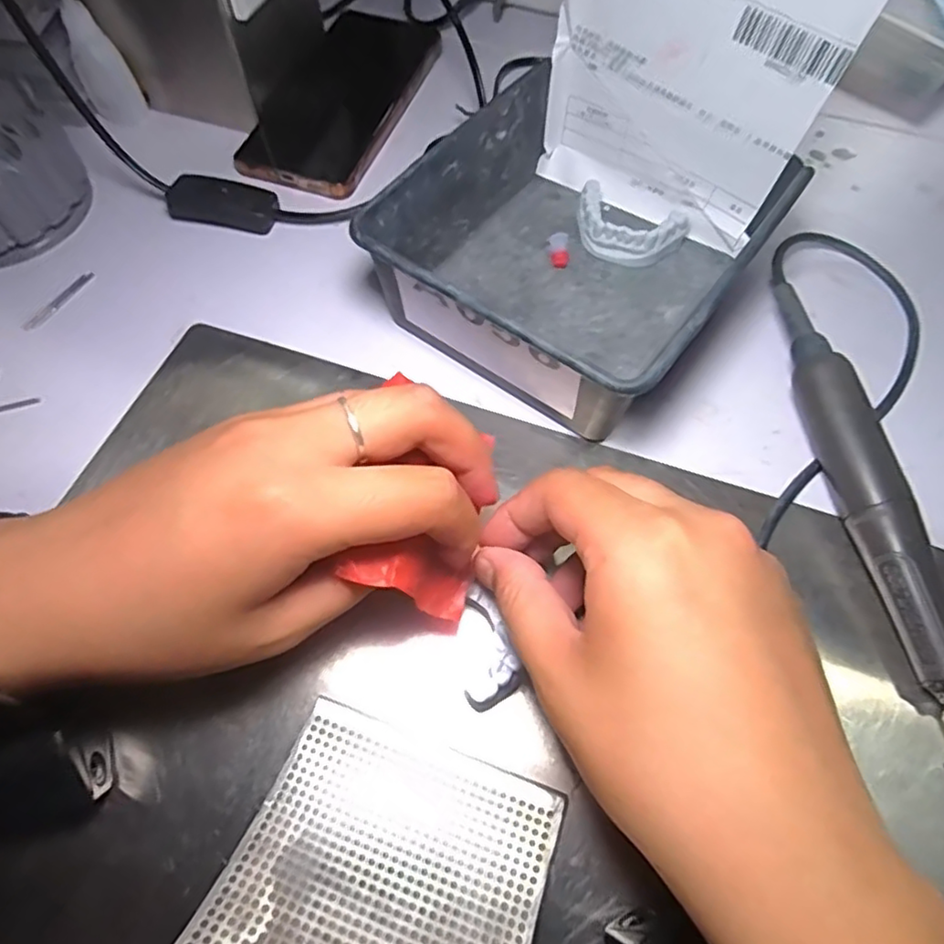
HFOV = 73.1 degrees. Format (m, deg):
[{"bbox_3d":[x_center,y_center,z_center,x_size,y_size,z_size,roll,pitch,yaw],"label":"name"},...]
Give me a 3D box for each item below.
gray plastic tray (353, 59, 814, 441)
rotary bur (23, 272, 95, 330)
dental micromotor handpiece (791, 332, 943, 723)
[{"bbox_3d":[0.052,-0.111,0.321,0.154,0.063,0.167,35,67,17],"label":"gray plastic tray"},{"bbox_3d":[-0.224,-0.093,0.346,0.006,0.004,0.048,24,65,12],"label":"rotary bur"},{"bbox_3d":[0.171,0.023,0.269,0.028,0.031,0.179,-9,63,-5],"label":"dental micromotor handpiece"}]

